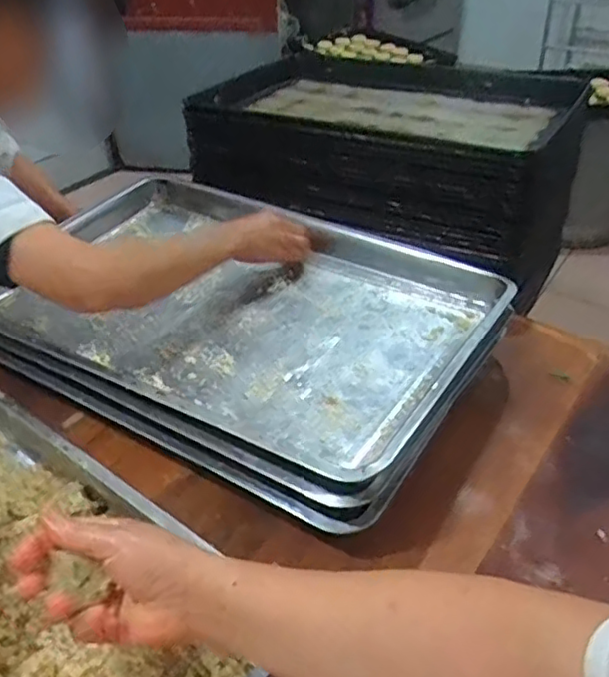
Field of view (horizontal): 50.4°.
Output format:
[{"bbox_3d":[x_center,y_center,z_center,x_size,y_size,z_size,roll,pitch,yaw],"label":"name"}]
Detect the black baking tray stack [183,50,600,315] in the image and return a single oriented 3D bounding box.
[{"bbox_3d":[0.101,-0.336,1.117,0.666,0.180,0.332,24,43,31],"label":"black baking tray stack"}]

